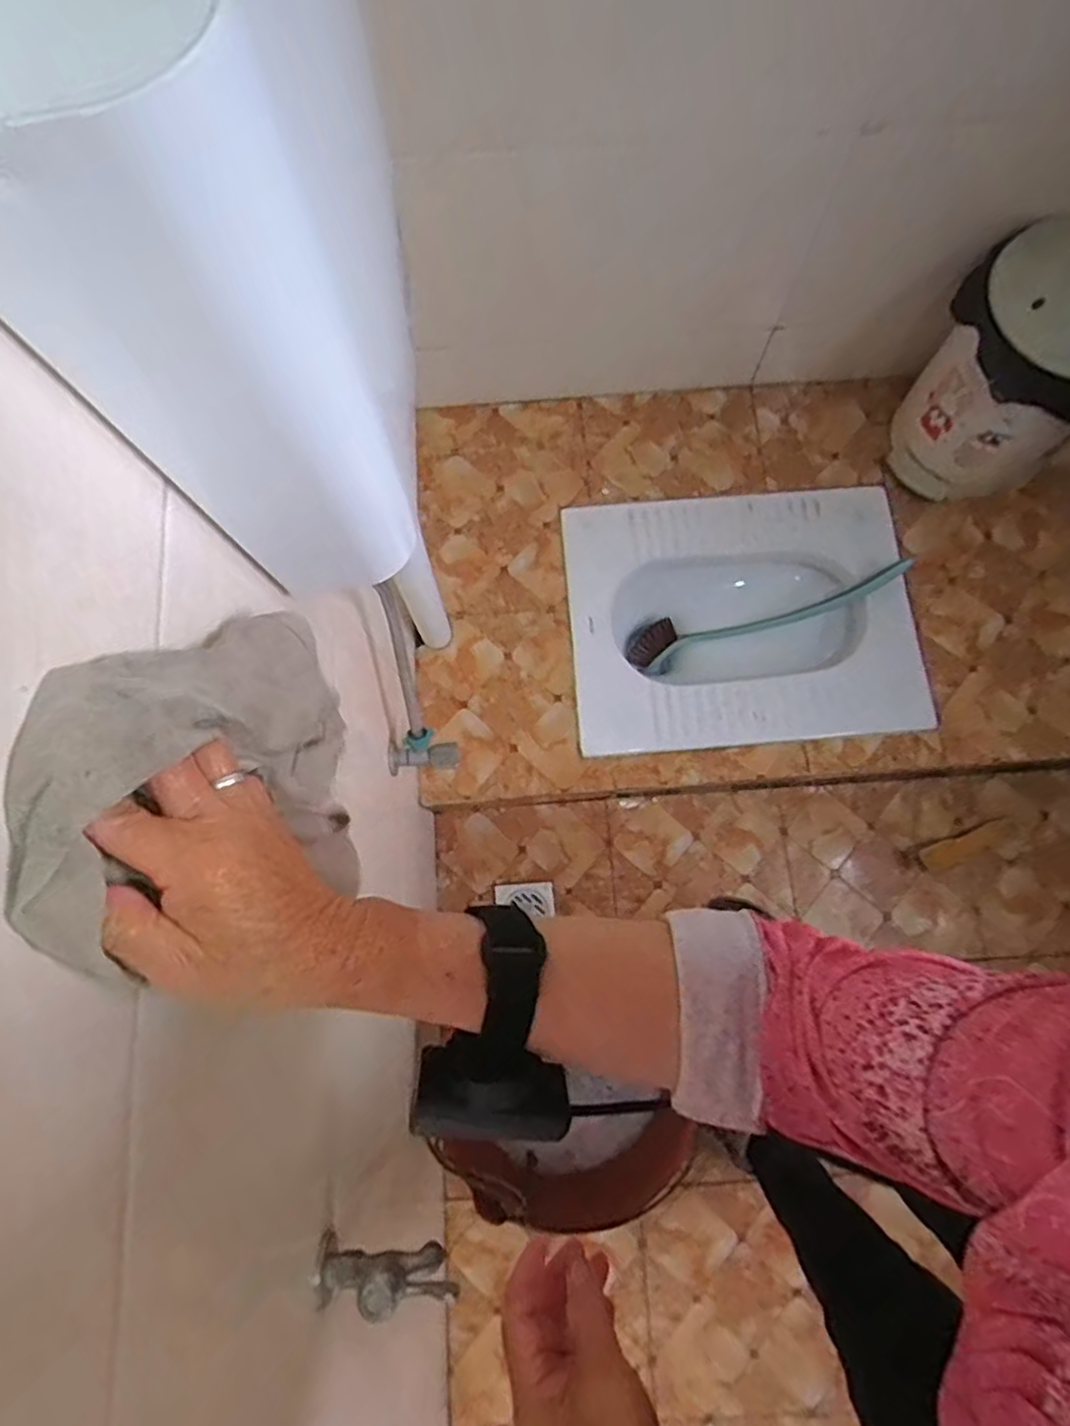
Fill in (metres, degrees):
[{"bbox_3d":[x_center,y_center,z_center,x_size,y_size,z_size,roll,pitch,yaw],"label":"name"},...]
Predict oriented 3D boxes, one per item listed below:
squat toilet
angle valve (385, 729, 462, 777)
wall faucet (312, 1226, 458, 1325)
[{"bbox_3d":[0.340,-0.143,1.182,0.544,0.178,0.419,-4,78,0],"label":"squat toilet"},{"bbox_3d":[-0.146,0.049,0.885,0.094,0.037,0.047,-6,78,0],"label":"angle valve"},{"bbox_3d":[-0.109,0.411,0.507,0.103,0.062,0.036,-8,78,-1],"label":"wall faucet"}]

